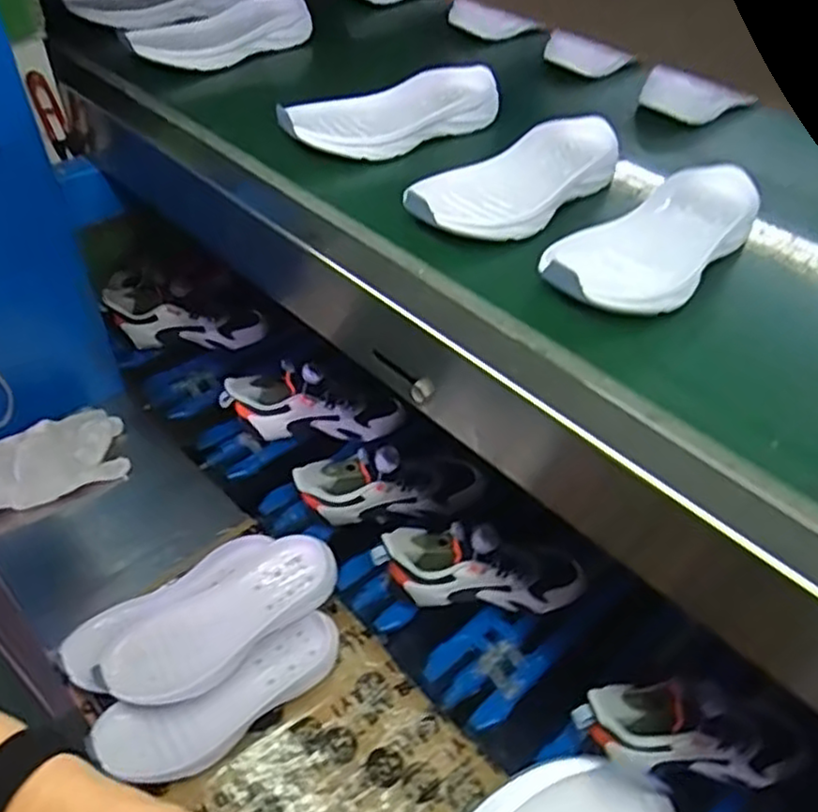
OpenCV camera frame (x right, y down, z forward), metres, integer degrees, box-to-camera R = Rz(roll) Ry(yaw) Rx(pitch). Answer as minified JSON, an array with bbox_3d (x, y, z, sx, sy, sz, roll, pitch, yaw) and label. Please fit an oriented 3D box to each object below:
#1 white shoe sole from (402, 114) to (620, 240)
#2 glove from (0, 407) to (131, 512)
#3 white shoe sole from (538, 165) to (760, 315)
[{"bbox_3d":[0.092,-0.184,0.580,0.086,0.046,0.197,37,53,27],"label":"white shoe sole"},{"bbox_3d":[-0.419,0.063,0.817,0.176,0.037,0.088,-22,52,-25],"label":"glove"},{"bbox_3d":[0.184,-0.122,0.525,0.091,0.044,0.215,35,52,25],"label":"white shoe sole"}]

